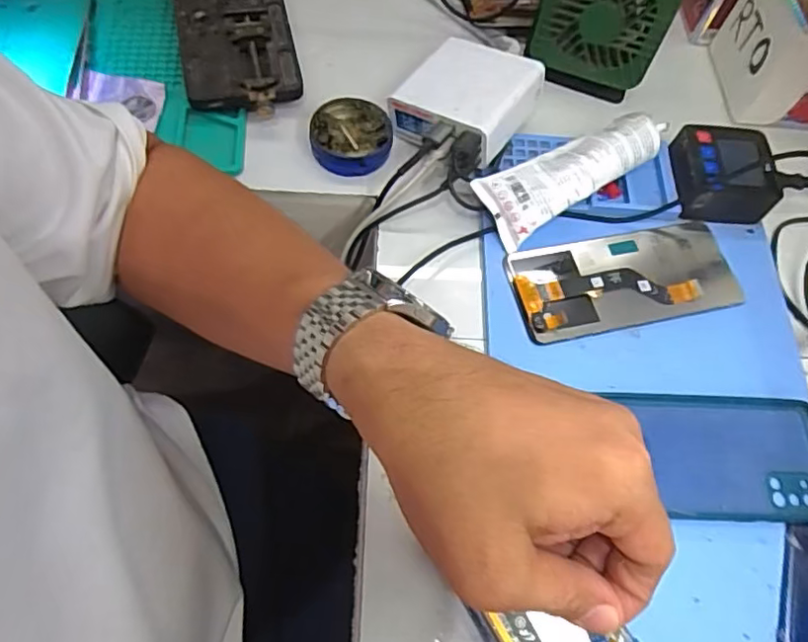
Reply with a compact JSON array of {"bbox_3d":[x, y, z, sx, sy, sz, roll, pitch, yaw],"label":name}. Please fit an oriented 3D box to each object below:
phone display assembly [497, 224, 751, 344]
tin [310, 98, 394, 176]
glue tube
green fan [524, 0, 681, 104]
[{"bbox_3d":[0.157,-0.029,0.424,0.161,0.008,0.071,-10,67,-11],"label":"phone display assembly"},{"bbox_3d":[-0.040,-0.140,0.459,0.061,0.019,0.060,2,65,-5],"label":"tin"},{"bbox_3d":[0.121,-0.109,0.433,0.135,0.031,0.048,-31,72,-14],"label":"glue tube"},{"bbox_3d":[0.156,-0.239,0.468,0.097,0.107,0.042,21,66,4],"label":"green fan"}]

